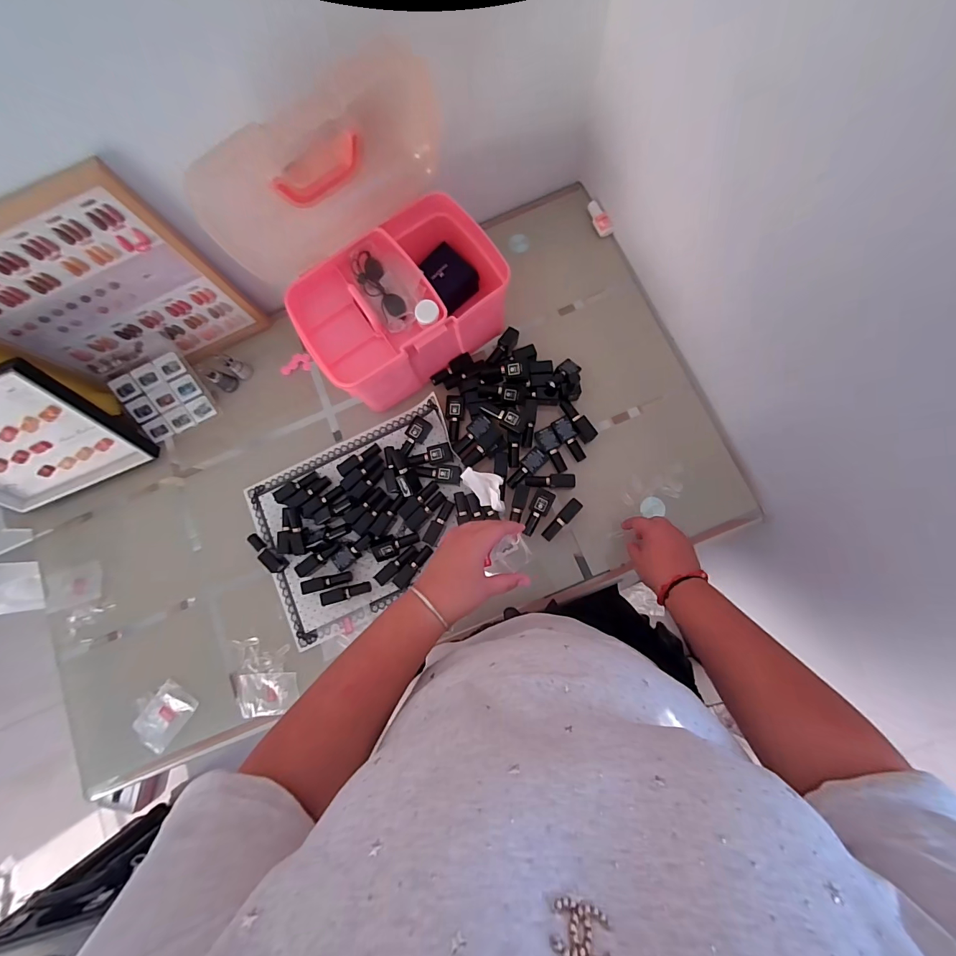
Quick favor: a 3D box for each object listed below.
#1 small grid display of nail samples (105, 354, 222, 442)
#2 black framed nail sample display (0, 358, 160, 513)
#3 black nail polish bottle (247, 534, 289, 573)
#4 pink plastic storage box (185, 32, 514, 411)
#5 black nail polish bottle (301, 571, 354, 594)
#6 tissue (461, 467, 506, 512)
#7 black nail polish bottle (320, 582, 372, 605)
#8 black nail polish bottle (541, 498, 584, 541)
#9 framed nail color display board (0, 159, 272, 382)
[{"bbox_3d":[-0.554,-0.144,0.718,0.129,0.025,0.123,-25,113,-5],"label":"small grid display of nail samples"},{"bbox_3d":[-0.738,-0.050,0.647,0.287,0.231,0.039,-25,57,-1],"label":"black framed nail sample display"},{"bbox_3d":[-0.356,0.125,0.674,0.080,0.029,0.022,42,87,8],"label":"black nail polish bottle"},{"bbox_3d":[-0.140,-0.312,0.582,0.314,0.302,0.265,-34,81,-1],"label":"pink plastic storage box"},{"bbox_3d":[-0.247,0.171,0.658,0.078,0.018,0.021,-13,82,2],"label":"black nail polish bottle"},{"bbox_3d":[0.009,0.019,0.645,0.077,0.037,0.050,17,84,6],"label":"tissue"},{"bbox_3d":[-0.214,0.187,0.654,0.079,0.011,0.021,-14,82,-11],"label":"black nail polish bottle"},{"bbox_3d":[0.134,0.068,0.644,0.021,0.017,0.079,42,87,8],"label":"black nail polish bottle"},{"bbox_3d":[-0.557,-0.263,0.610,0.313,0.322,0.040,-27,77,0],"label":"framed nail color display board"}]

